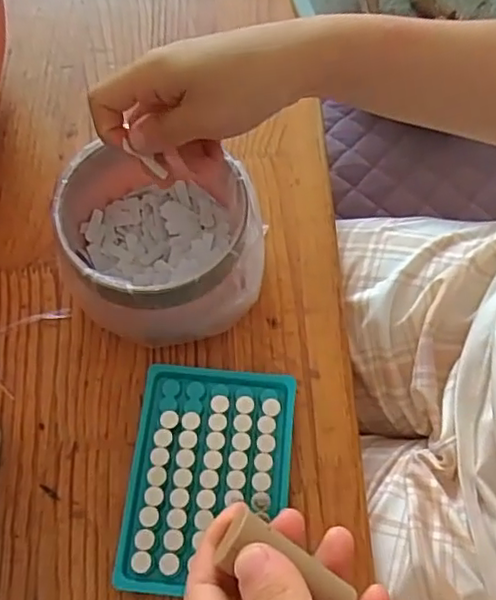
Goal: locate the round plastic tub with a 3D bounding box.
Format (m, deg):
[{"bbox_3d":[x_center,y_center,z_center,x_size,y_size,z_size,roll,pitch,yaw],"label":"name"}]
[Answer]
[{"bbox_3d":[-0.055,-0.033,0.405,0.122,0.086,0.103,1,64,0],"label":"round plastic tub"}]

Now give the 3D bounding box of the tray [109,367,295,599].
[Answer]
[{"bbox_3d":[-0.022,0.106,0.374,0.093,0.016,0.130,5,64,2],"label":"tray"}]

